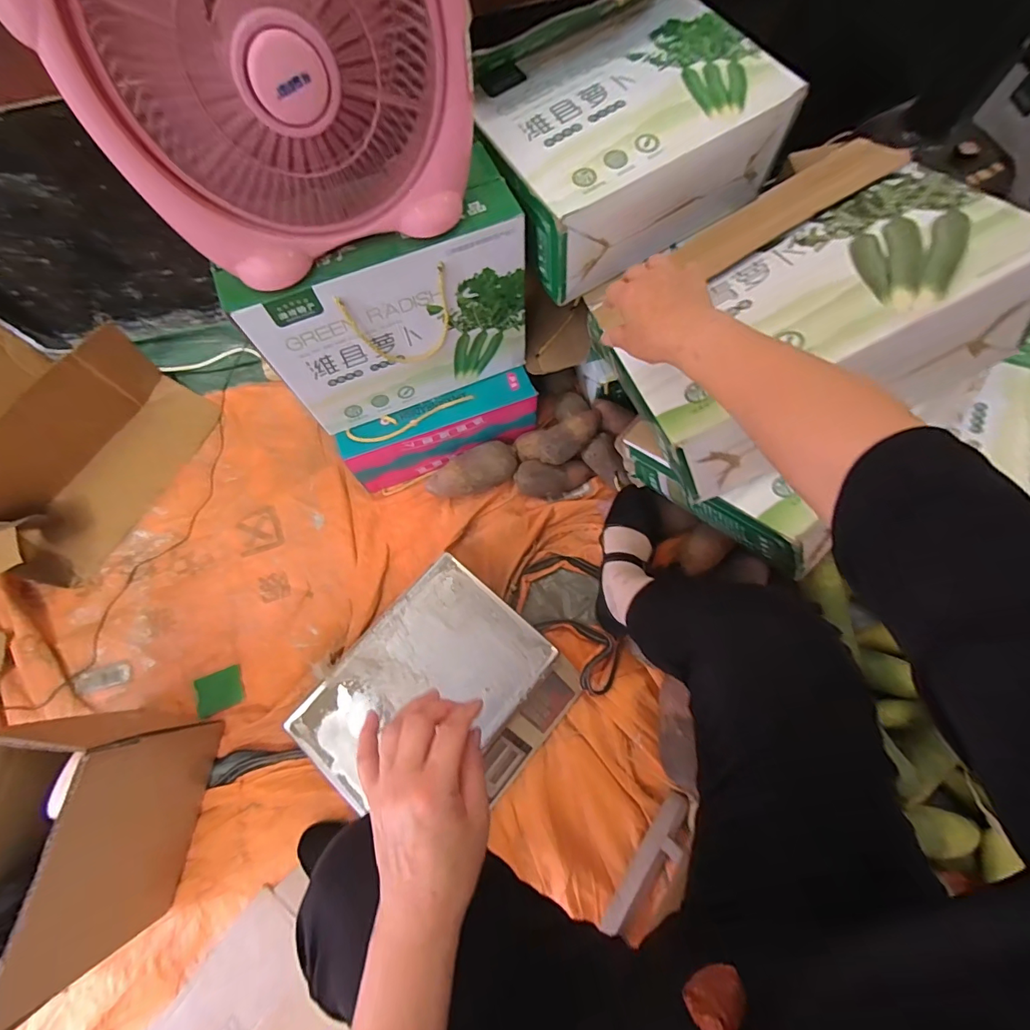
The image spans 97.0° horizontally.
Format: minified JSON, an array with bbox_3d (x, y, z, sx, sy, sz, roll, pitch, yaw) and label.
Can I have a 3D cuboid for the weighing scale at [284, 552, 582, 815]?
[{"bbox_3d":[-0.100,0.275,0.680,0.284,0.101,0.315,40,78,13],"label":"weighing scale"}]

